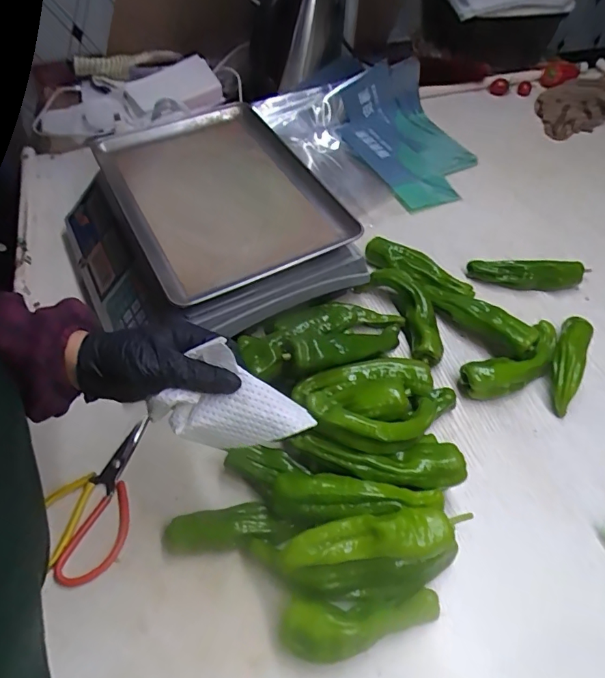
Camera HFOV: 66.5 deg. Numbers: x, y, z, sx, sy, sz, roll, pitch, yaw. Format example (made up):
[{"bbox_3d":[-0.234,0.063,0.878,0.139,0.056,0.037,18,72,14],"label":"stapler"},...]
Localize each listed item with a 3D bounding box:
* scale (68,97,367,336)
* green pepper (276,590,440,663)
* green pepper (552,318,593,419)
[{"bbox_3d":[-0.143,-0.166,0.625,0.320,0.107,0.375,-24,58,-17],"label":"scale"},{"bbox_3d":[0.051,0.242,0.390,0.134,0.037,0.045,-3,55,-2],"label":"green pepper"},{"bbox_3d":[0.310,0.024,0.539,0.031,0.042,0.121,23,60,14],"label":"green pepper"}]

